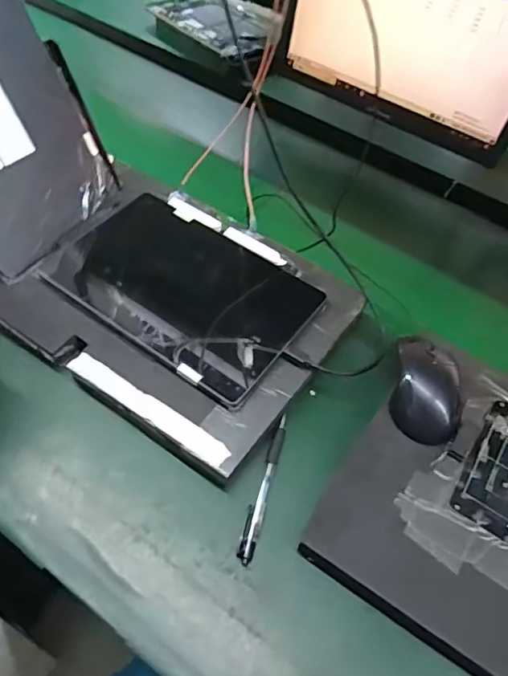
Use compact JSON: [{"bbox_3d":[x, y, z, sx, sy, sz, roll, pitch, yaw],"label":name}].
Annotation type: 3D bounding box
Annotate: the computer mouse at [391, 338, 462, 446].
[{"bbox_3d":[0.164,0.045,0.490,0.062,0.032,0.107,17,52,5],"label":"computer mouse"}]

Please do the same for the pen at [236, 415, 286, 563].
[{"bbox_3d":[0.010,0.127,0.456,0.015,0.011,0.134,17,52,5],"label":"pen"}]

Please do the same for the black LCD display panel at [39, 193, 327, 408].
[{"bbox_3d":[-0.075,-0.055,0.548,0.257,0.014,0.167,31,54,16],"label":"black LCD display panel"}]

